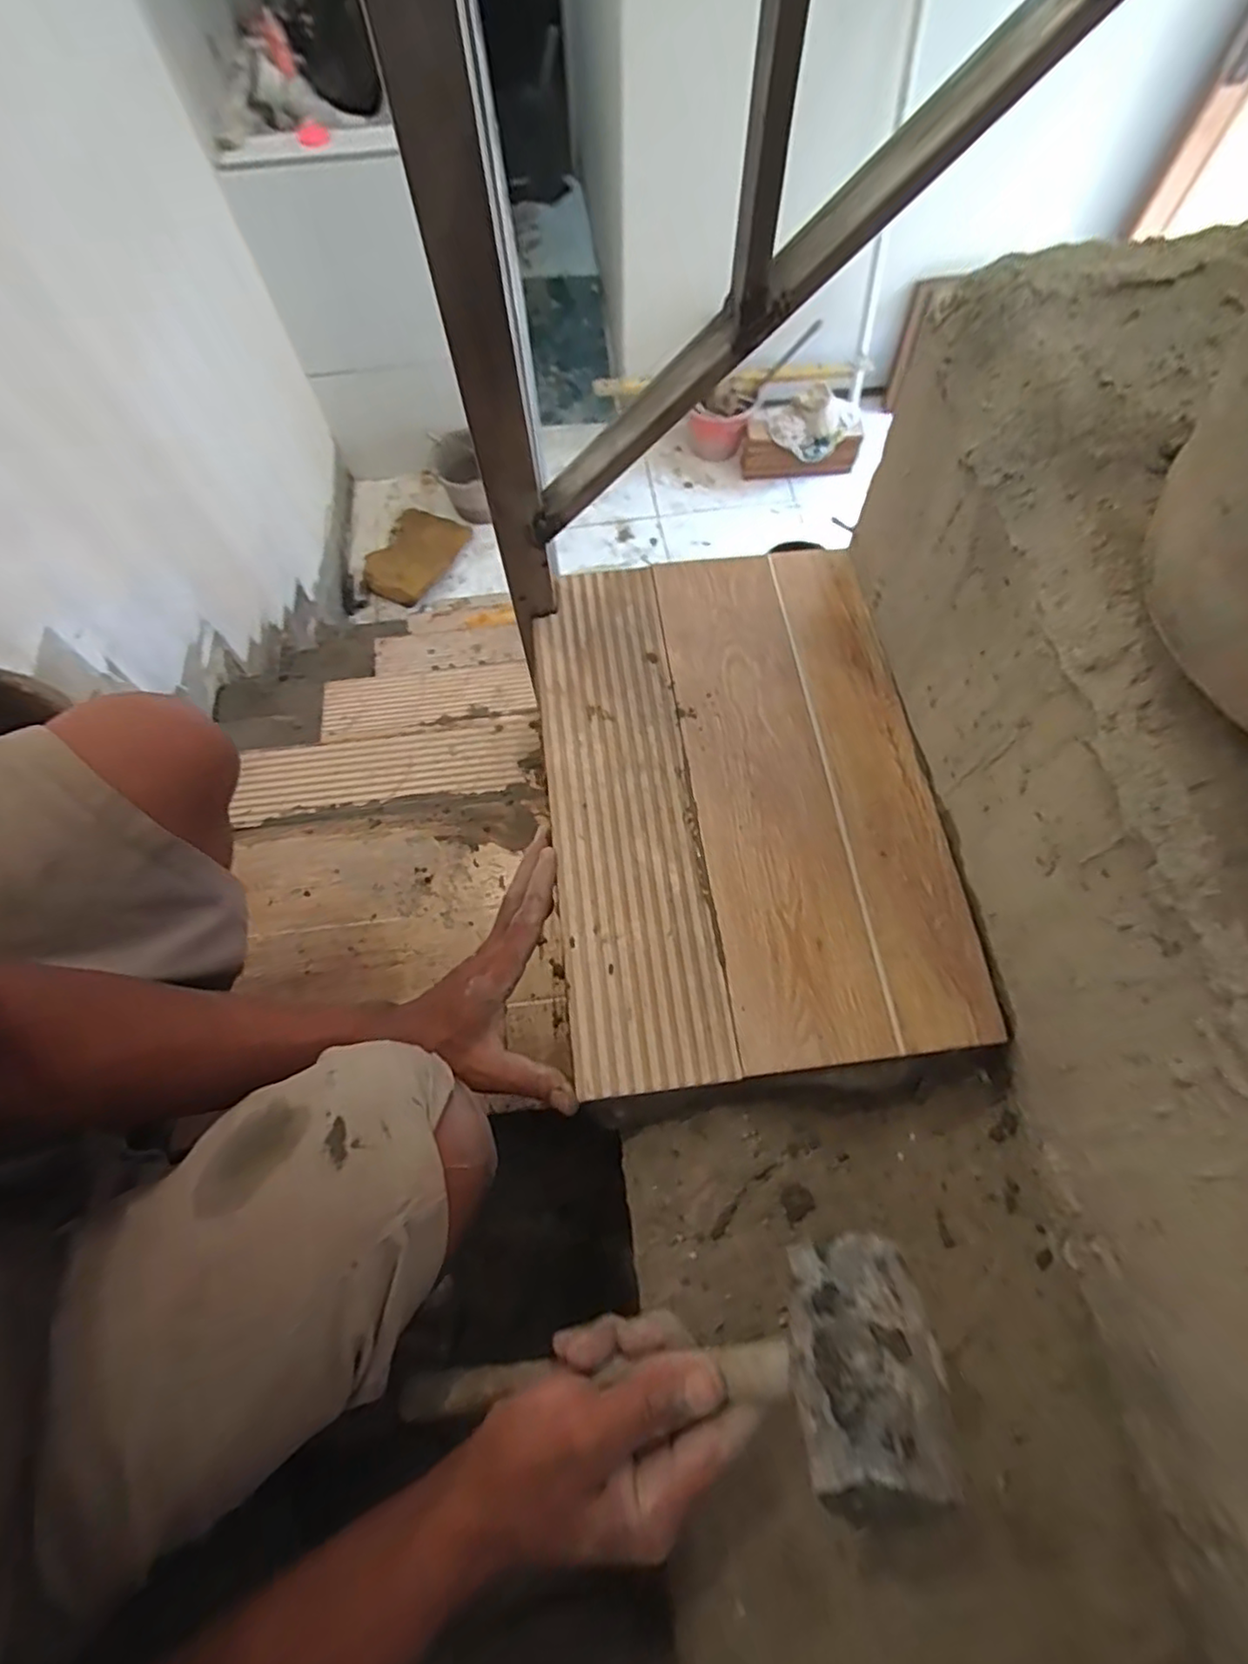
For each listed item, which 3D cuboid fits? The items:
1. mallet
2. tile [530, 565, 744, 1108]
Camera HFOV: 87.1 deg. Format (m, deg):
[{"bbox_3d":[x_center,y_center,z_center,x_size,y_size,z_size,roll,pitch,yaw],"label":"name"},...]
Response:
[{"bbox_3d":[0.001,0.264,0.318,0.288,0.054,0.074,-26,66,24],"label":"mallet"},{"bbox_3d":[-0.003,-0.025,0.460,0.099,0.007,0.386,-7,69,-1],"label":"tile"}]

